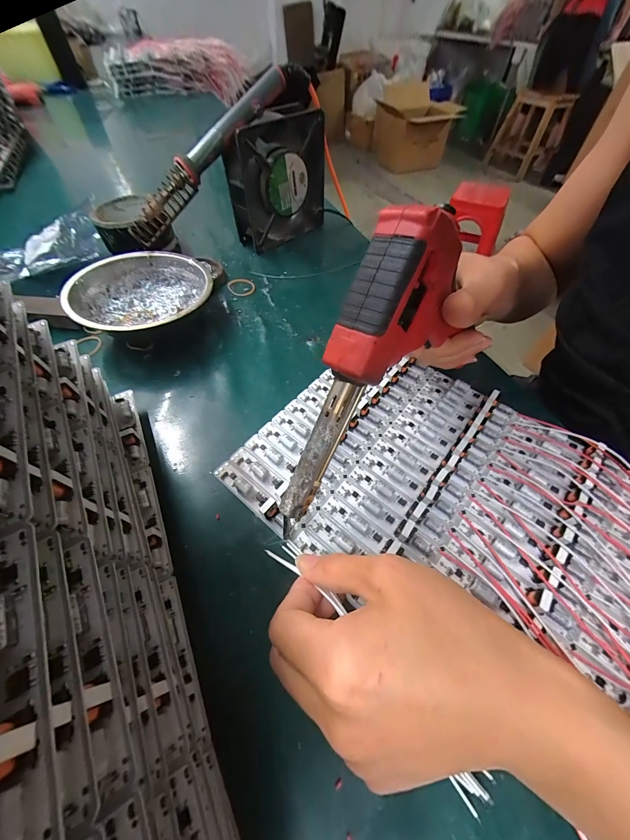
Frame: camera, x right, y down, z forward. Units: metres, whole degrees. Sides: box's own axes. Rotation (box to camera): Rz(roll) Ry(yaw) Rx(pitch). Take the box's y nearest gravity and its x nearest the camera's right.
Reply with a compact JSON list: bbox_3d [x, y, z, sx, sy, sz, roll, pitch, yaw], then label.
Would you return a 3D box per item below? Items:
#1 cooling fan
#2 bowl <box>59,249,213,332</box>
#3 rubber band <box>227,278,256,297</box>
[{"bbox_3d":[-0.046,-0.284,0.370,0.117,0.123,0.042,-29,61,-20],"label":"cooling fan"},{"bbox_3d":[-0.168,-0.119,0.302,0.123,0.037,0.126,1,55,-1],"label":"bowl"},{"bbox_3d":[-0.085,-0.154,0.350,0.029,0.004,0.038,-23,59,-17],"label":"rubber band"}]

